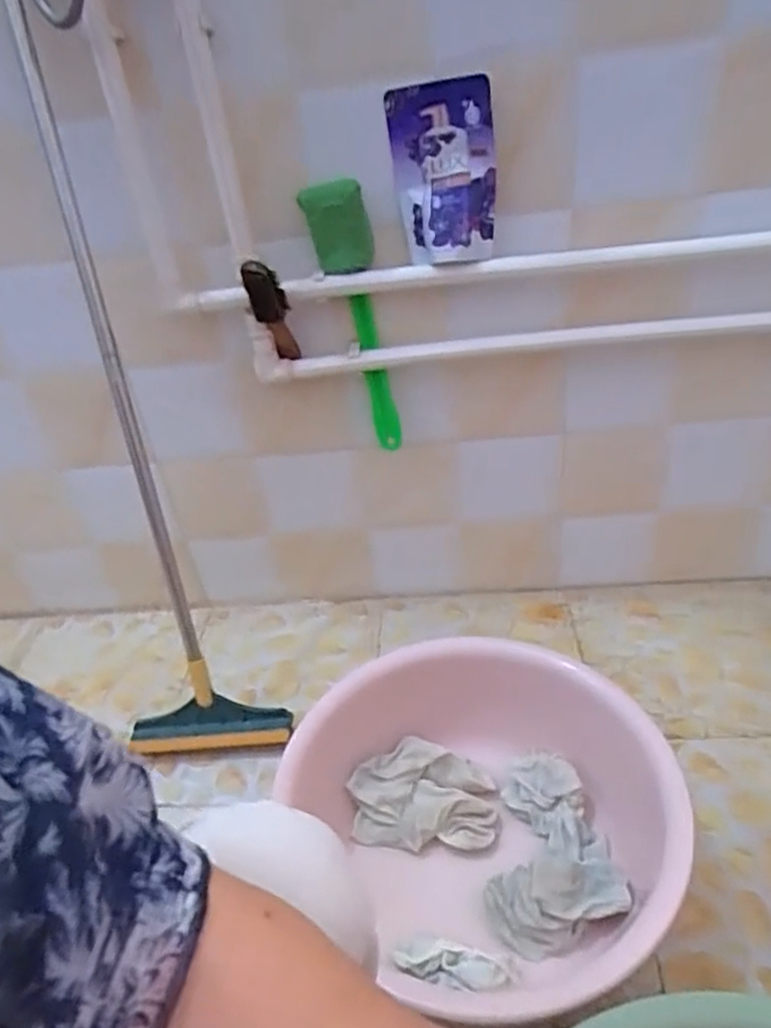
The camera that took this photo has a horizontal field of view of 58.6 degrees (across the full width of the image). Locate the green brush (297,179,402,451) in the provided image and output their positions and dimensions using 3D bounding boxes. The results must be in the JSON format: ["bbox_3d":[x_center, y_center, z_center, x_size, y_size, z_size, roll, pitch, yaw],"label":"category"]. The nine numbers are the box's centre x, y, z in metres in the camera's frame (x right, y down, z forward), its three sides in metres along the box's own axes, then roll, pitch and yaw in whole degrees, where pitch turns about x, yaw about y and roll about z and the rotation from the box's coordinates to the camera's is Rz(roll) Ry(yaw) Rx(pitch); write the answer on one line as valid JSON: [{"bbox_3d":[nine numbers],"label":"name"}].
[{"bbox_3d":[-0.039,-0.235,0.881,0.084,0.347,0.070,-8,34,0],"label":"green brush"}]

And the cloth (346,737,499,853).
[{"bbox_3d":[0.047,0.341,0.833,0.171,0.031,0.121,5,56,7],"label":"cloth"}]

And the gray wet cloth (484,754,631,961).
[{"bbox_3d":[0.189,0.367,0.750,0.135,0.068,0.200,4,36,17],"label":"gray wet cloth"}]

